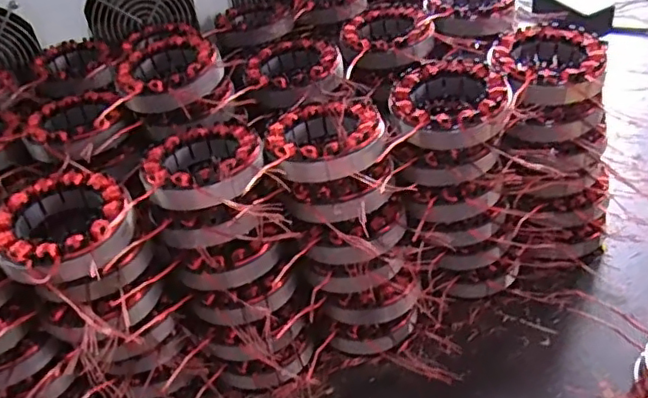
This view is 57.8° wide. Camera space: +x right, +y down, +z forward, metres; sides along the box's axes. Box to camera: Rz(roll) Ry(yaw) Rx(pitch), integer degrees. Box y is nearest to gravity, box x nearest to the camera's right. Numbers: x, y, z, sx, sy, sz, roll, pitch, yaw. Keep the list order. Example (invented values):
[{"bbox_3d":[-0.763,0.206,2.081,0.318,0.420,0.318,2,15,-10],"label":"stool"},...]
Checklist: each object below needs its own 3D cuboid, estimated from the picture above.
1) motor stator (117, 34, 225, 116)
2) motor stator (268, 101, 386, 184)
[{"bbox_3d":[-0.126,-0.102,0.487,0.083,0.030,0.083,-18,38,-13],"label":"motor stator"},{"bbox_3d":[0.003,-0.045,0.428,0.085,0.026,0.088,-5,37,4],"label":"motor stator"}]

